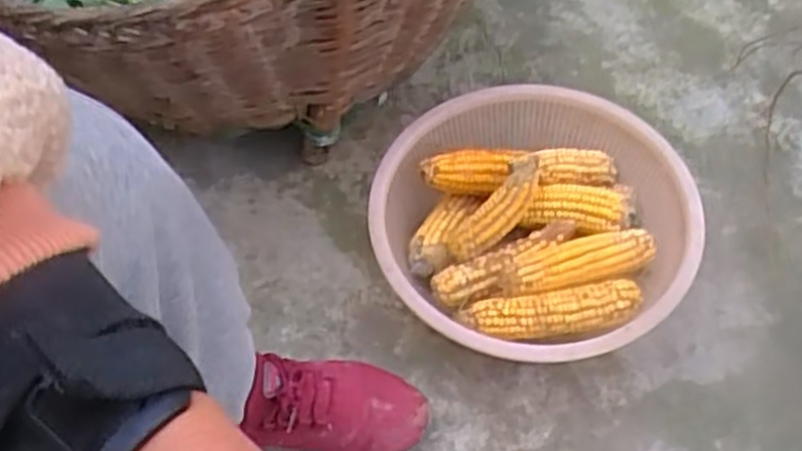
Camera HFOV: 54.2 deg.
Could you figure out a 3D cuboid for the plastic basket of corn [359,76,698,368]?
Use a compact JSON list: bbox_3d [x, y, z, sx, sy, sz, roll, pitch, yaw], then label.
[{"bbox_3d":[0.121,0.001,0.723,0.284,0.090,0.273,-2,55,3],"label":"plastic basket of corn"}]

